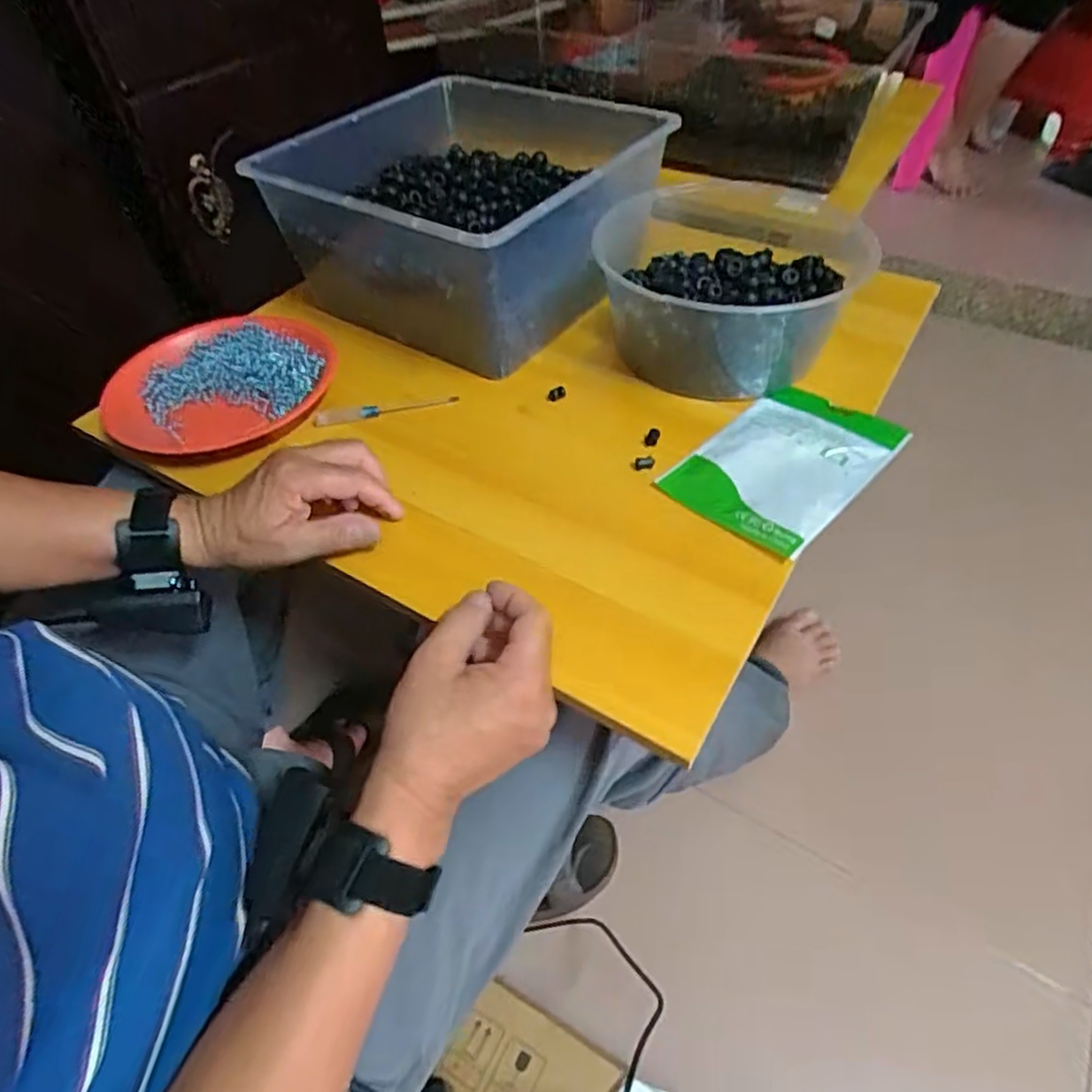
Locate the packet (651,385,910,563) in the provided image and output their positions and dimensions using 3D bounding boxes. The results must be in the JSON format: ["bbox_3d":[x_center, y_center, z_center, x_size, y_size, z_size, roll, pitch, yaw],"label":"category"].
[{"bbox_3d":[0.191,-0.065,0.544,0.172,0.018,0.119,-40,57,-22],"label":"packet"}]

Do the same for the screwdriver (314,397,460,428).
[{"bbox_3d":[-0.144,-0.125,0.616,0.128,0.015,0.016,-14,50,-9],"label":"screwdriver"}]

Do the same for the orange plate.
[{"bbox_3d":[-0.292,-0.143,0.628,0.205,0.040,0.182,-31,54,-21],"label":"orange plate"}]

